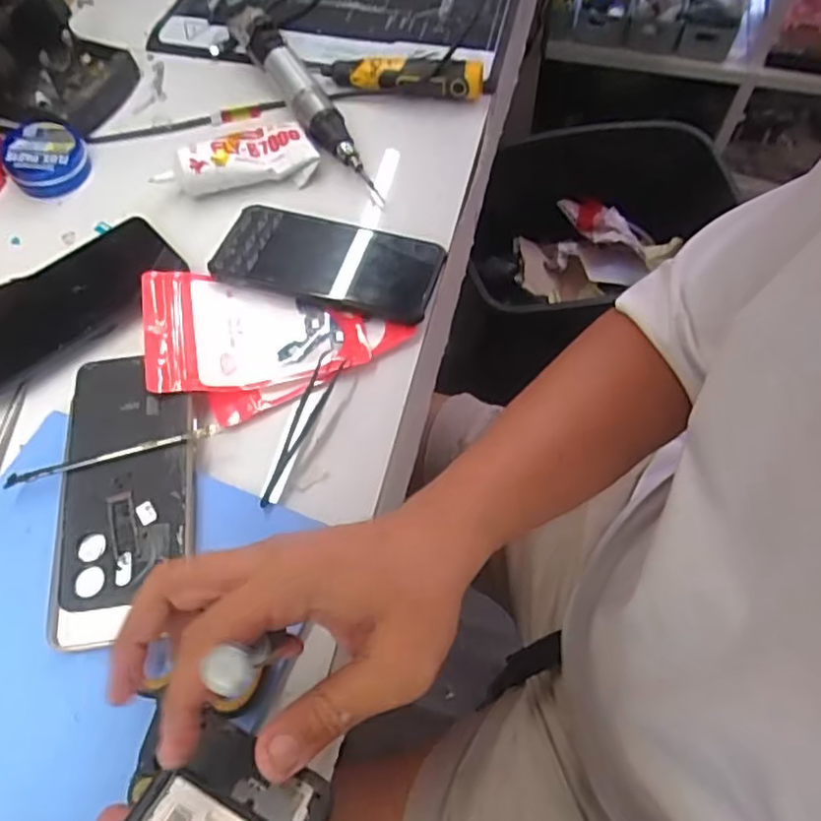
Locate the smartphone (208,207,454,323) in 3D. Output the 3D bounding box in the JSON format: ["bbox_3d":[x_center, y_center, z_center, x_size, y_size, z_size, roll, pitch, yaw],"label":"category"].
[{"bbox_3d":[-0.062,-0.115,0.487,0.166,0.006,0.078,16,64,9],"label":"smartphone"}]

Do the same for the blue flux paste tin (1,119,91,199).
[{"bbox_3d":[-0.305,-0.212,0.546,0.058,0.026,0.063,0,63,0],"label":"blue flux paste tin"}]

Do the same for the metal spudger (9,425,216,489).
[{"bbox_3d":[-0.187,0.028,0.409,0.131,0.006,0.007,-14,64,-7],"label":"metal spudger"}]

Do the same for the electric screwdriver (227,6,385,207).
[{"bbox_3d":[-0.091,-0.264,0.566,0.034,0.048,0.225,-27,66,-13],"label":"electric screwdriver"}]

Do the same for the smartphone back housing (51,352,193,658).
[{"bbox_3d":[-0.175,0.047,0.405,0.079,0.014,0.181,-6,63,-2],"label":"smartphone back housing"}]

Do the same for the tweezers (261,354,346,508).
[{"bbox_3d":[-0.068,0.010,0.421,0.019,0.011,0.116,15,64,8],"label":"tweezers"}]

